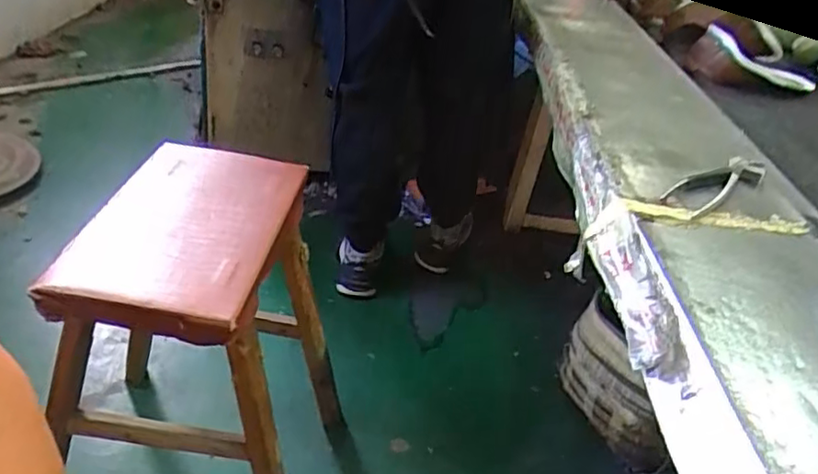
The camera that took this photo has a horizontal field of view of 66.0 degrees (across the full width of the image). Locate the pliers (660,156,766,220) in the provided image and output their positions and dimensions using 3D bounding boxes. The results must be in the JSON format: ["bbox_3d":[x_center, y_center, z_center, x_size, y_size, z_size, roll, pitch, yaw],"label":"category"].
[{"bbox_3d":[0.344,-0.061,0.715,0.164,0.018,0.055,-18,43,-35],"label":"pliers"}]

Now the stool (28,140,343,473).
[{"bbox_3d":[-0.275,0.178,0.948,0.246,0.511,0.357,8,34,7],"label":"stool"}]

